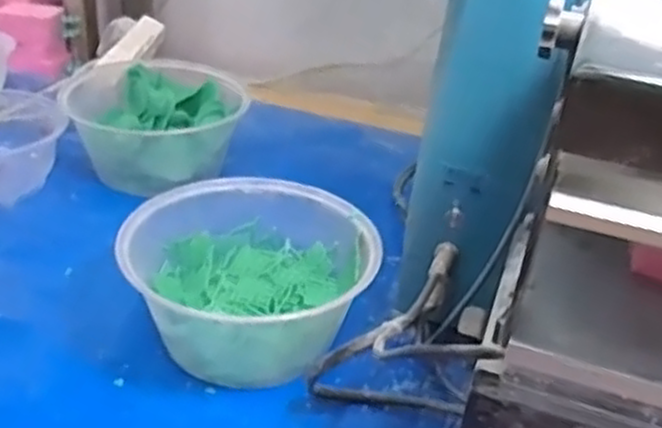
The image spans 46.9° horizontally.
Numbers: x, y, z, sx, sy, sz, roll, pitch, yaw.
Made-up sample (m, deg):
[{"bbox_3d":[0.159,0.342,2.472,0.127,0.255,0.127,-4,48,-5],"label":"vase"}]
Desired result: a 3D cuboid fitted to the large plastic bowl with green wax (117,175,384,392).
[{"bbox_3d":[-0.056,0.043,0.531,0.162,0.077,0.142,-1,31,-11],"label":"large plastic bowl with green wax"}]

